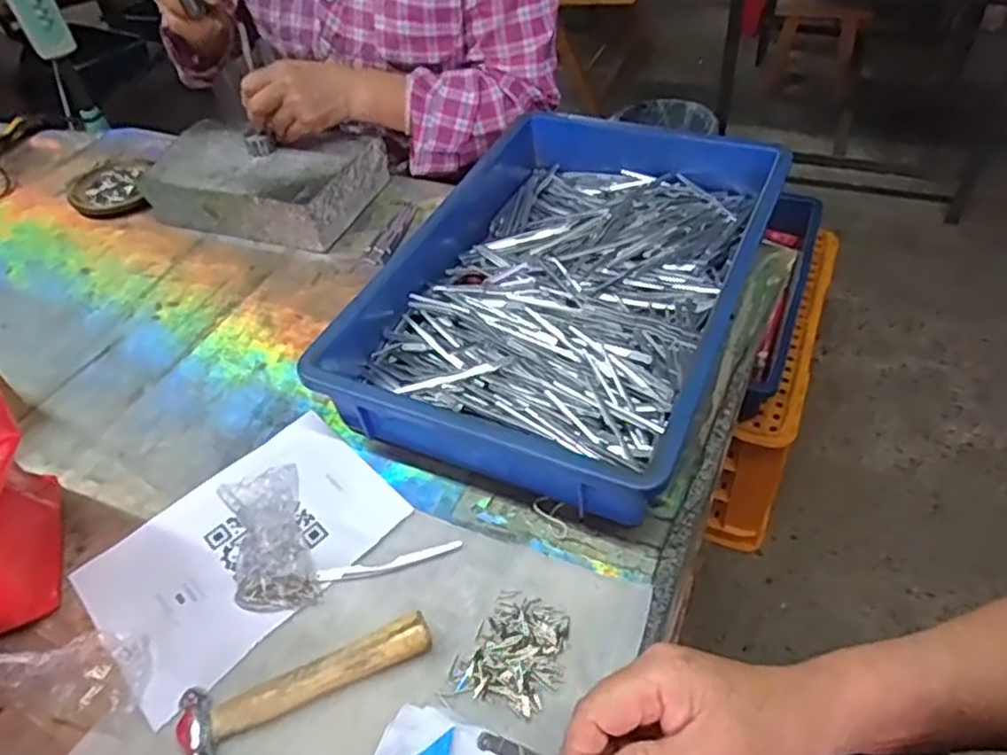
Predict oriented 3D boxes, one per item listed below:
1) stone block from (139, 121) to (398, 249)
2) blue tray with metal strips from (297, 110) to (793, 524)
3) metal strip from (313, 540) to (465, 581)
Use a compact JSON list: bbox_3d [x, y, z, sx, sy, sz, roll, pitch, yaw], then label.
[{"bbox_3d":[-0.276,-0.229,0.826,0.242,0.068,0.151,12,49,17],"label":"stone block"},{"bbox_3d":[0.050,-0.087,0.652,0.316,0.076,0.423,16,50,20],"label":"blue tray with metal strips"},{"bbox_3d":[-0.081,0.133,0.508,0.103,0.004,0.011,-11,47,-4],"label":"metal strip"}]

